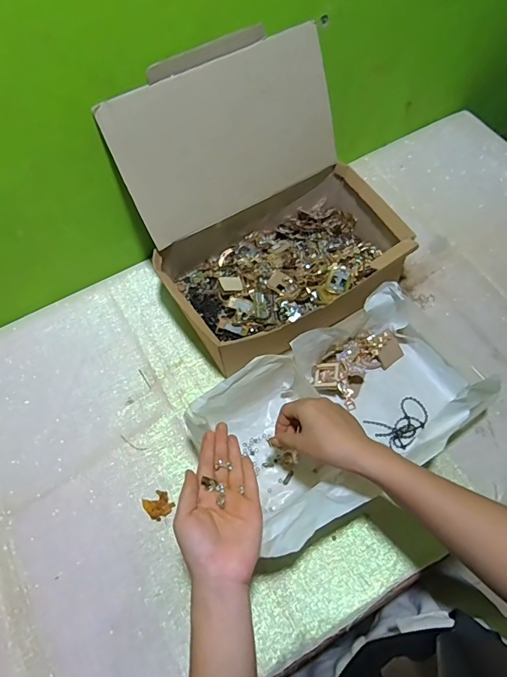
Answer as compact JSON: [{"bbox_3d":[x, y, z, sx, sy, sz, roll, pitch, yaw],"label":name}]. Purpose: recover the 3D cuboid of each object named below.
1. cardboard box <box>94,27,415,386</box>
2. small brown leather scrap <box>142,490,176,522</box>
[{"bbox_3d":[0.025,-0.171,0.604,0.331,0.273,0.303,-30,66,-12],"label":"cardboard box"},{"bbox_3d":[-0.124,0.216,0.565,0.033,0.004,0.034,-37,67,-15],"label":"small brown leather scrap"}]

